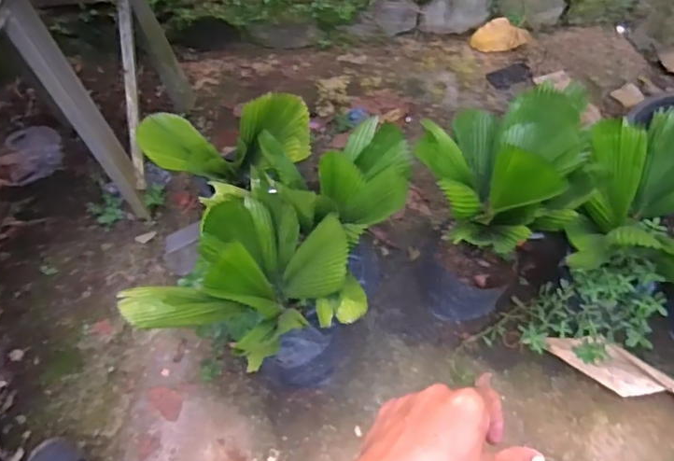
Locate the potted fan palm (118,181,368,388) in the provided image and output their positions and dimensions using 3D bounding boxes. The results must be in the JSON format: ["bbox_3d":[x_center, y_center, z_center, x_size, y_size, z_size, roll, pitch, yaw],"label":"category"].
[{"bbox_3d":[-0.152,0.195,1.146,0.410,0.509,0.316,23,61,20],"label":"potted fan palm"}]

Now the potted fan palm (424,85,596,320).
[{"bbox_3d":[0.340,-0.019,1.224,0.324,0.584,0.363,1,56,6],"label":"potted fan palm"}]

